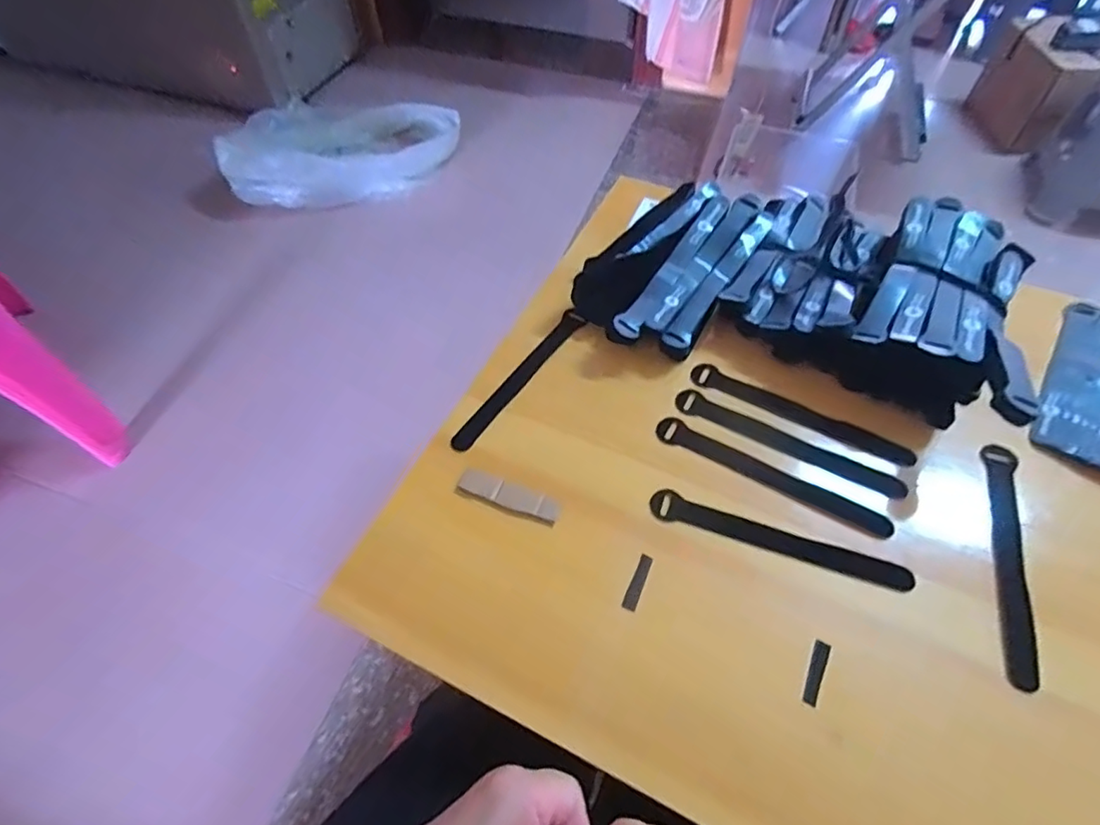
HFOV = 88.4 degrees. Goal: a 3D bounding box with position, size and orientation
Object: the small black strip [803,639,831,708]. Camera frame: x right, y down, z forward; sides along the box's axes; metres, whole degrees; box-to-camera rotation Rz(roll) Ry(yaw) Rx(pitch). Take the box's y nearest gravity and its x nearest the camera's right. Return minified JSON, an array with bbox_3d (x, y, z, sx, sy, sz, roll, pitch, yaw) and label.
[{"bbox_3d":[0.186,0.181,0.394,0.010,0.005,0.043,16,63,24],"label":"small black strip"}]

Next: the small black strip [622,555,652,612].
[{"bbox_3d":[0.067,0.129,0.428,0.010,0.004,0.043,19,58,13],"label":"small black strip"}]

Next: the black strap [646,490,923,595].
[{"bbox_3d":[0.177,0.101,0.443,0.196,0.008,0.026,18,58,12],"label":"black strap"}]

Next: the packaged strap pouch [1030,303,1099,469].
[{"bbox_3d":[0.509,-0.030,0.519,0.085,0.015,0.202,32,62,20],"label":"packaged strap pouch"}]

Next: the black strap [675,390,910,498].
[{"bbox_3d":[0.208,0.027,0.500,0.198,0.011,0.024,23,59,16],"label":"black strap"}]

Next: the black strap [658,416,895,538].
[{"bbox_3d":[0.185,0.054,0.479,0.197,0.010,0.026,26,60,17],"label":"black strap"}]

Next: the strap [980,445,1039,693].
[{"bbox_3d":[0.353,0.108,0.436,0.026,0.011,0.198,17,57,11],"label":"strap"}]

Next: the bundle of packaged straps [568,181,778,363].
[{"bbox_3d":[0.129,-0.167,0.584,0.142,0.060,0.271,30,61,19],"label":"bundle of packaged straps"}]

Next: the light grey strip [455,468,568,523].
[{"bbox_3d":[-0.033,0.068,0.467,0.086,0.004,0.023,17,54,10],"label":"light grey strip"}]

